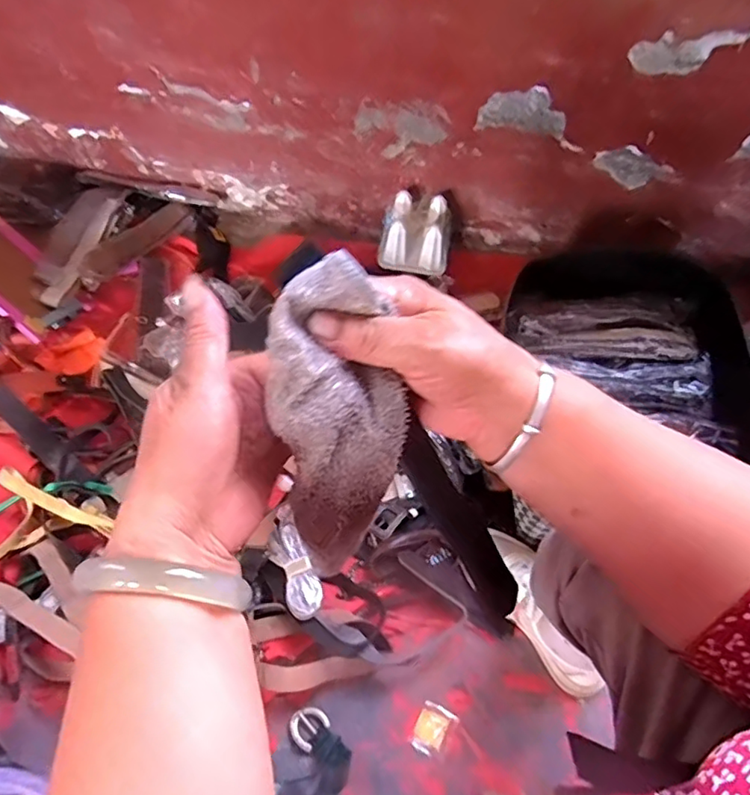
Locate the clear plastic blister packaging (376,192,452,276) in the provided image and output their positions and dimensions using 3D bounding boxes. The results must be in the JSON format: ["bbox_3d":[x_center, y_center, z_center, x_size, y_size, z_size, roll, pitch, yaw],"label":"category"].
[{"bbox_3d":[0.074,-0.289,1.019,0.121,0.095,0.096,10,60,3],"label":"clear plastic blister packaging"}]

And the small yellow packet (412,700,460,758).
[{"bbox_3d":[0.072,0.412,0.712,0.042,0.007,0.055,28,63,13],"label":"small yellow packet"}]

